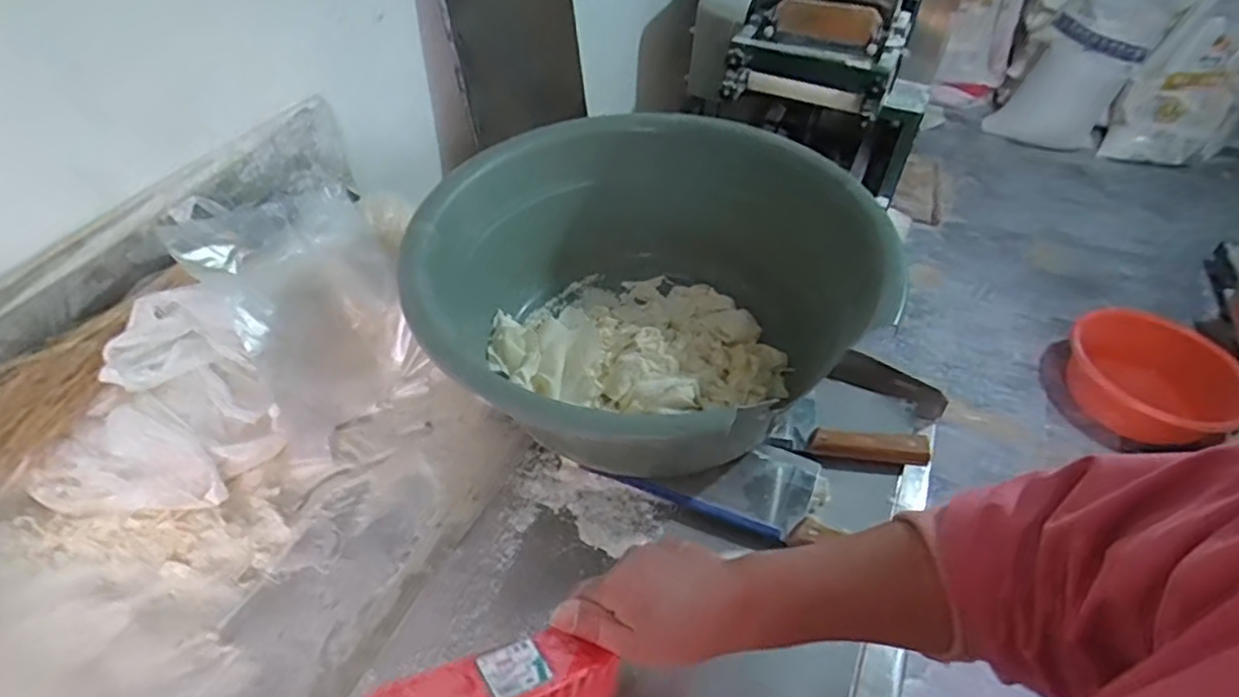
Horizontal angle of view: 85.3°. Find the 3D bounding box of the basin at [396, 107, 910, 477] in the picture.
[{"bbox_3d":[0.017,-0.045,0.680,0.443,0.230,0.364,-32,55,-30],"label":"basin"}]

